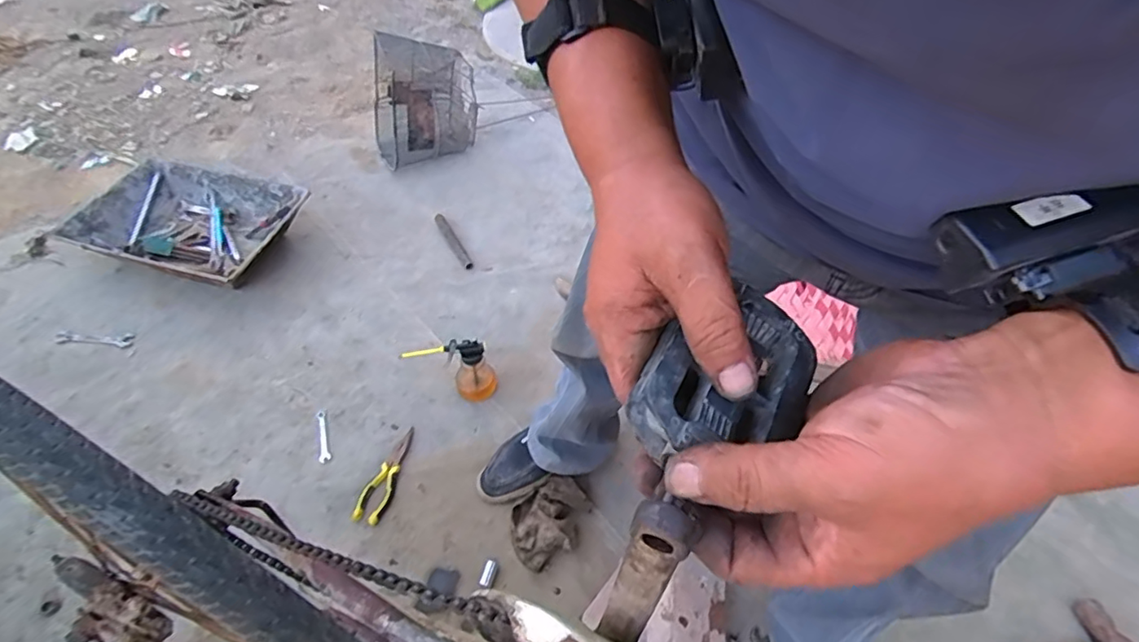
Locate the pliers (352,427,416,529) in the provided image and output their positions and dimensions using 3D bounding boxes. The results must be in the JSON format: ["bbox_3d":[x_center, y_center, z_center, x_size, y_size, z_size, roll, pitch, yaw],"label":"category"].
[{"bbox_3d":[-0.327,0.277,1.037,0.051,0.022,0.189,15,52,10],"label":"pliers"}]

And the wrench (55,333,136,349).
[{"bbox_3d":[-1.013,0.040,1.217,0.149,0.007,0.038,4,49,-9],"label":"wrench"}]

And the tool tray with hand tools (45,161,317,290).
[{"bbox_3d":[-0.904,-0.241,1.386,0.462,0.108,0.320,11,49,7],"label":"tool tray with hand tools"}]

